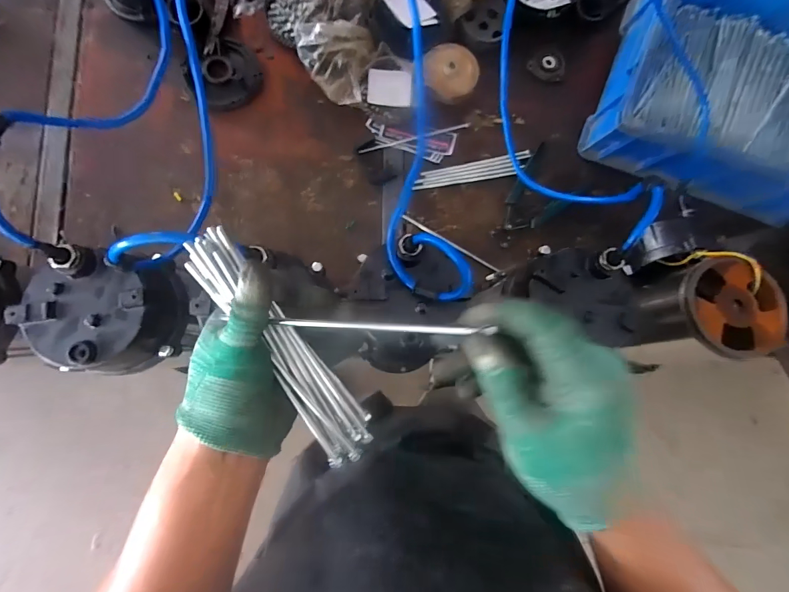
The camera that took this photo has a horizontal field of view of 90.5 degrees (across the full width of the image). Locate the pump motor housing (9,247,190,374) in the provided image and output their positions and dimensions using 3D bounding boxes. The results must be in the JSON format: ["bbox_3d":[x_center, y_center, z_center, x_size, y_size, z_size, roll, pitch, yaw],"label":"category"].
[{"bbox_3d":[-0.274,0.017,0.380,0.123,0.083,0.106,7,84,-3],"label":"pump motor housing"}]

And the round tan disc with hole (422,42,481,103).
[{"bbox_3d":[0.091,-0.367,0.647,0.087,0.038,0.093,0,84,-4],"label":"round tan disc with hole"}]

